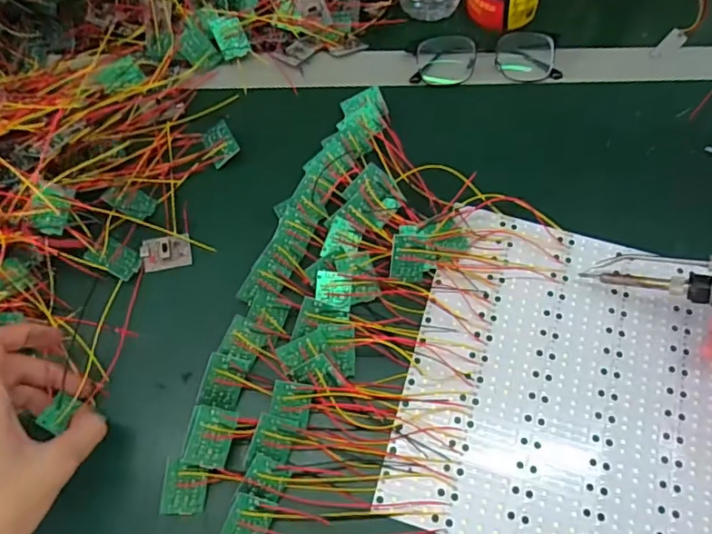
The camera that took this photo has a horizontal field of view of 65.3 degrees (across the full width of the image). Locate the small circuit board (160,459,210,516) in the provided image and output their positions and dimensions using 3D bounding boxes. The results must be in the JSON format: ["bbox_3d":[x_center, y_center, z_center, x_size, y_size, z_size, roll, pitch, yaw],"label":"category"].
[{"bbox_3d":[-0.108,0.140,0.351,0.027,0.007,0.034,8,89,-17],"label":"small circuit board"}]

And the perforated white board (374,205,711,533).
[{"bbox_3d":[0.152,0.084,0.387,0.221,0.009,0.231,16,67,5],"label":"perforated white board"}]

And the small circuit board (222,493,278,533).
[{"bbox_3d":[-0.067,0.159,0.342,0.026,0.005,0.034,24,87,-11],"label":"small circuit board"}]

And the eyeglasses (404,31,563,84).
[{"bbox_3d":[0.119,-0.191,0.507,0.132,0.026,0.042,-2,67,-3],"label":"eyeglasses"}]

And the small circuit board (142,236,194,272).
[{"bbox_3d":[-0.145,-0.011,0.427,0.037,0.009,0.026,-8,67,-5],"label":"small circuit board"}]

